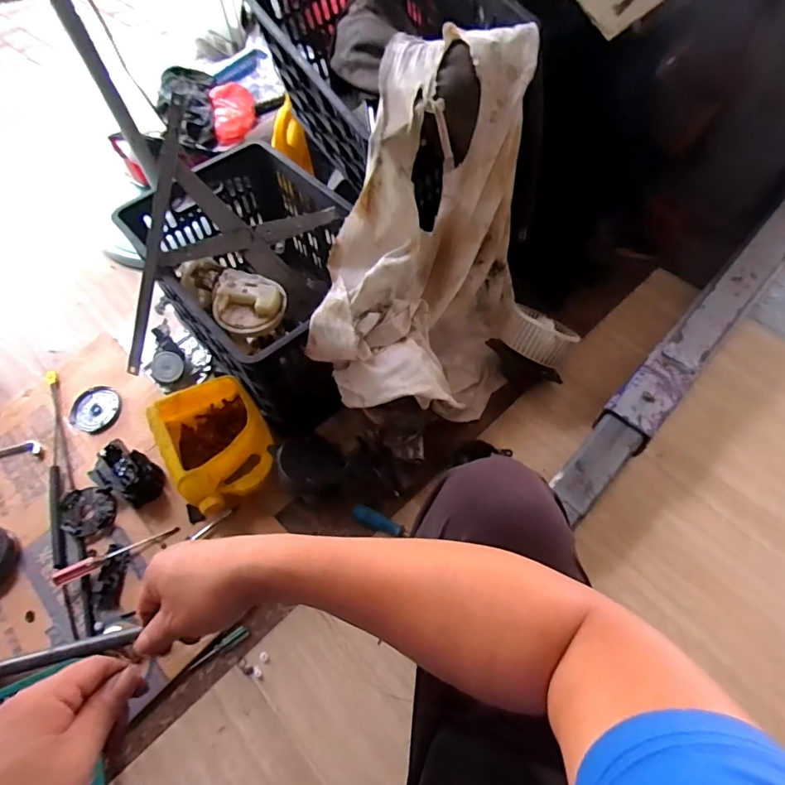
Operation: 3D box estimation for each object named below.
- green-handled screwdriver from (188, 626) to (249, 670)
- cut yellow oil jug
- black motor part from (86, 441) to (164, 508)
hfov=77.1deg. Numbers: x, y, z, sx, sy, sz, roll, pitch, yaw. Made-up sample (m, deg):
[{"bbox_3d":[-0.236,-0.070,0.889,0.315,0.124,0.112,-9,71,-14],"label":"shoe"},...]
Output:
[{"bbox_3d":[-0.268,0.397,0.763,0.096,0.014,0.017,-30,62,-15],"label":"green-handled screwdriver"},{"bbox_3d":[-0.317,0.088,0.894,0.173,0.108,0.236,-27,61,-13],"label":"cut yellow oil jug"},{"bbox_3d":[-0.478,0.151,0.896,0.118,0.069,0.081,23,63,16],"label":"black motor part"}]

